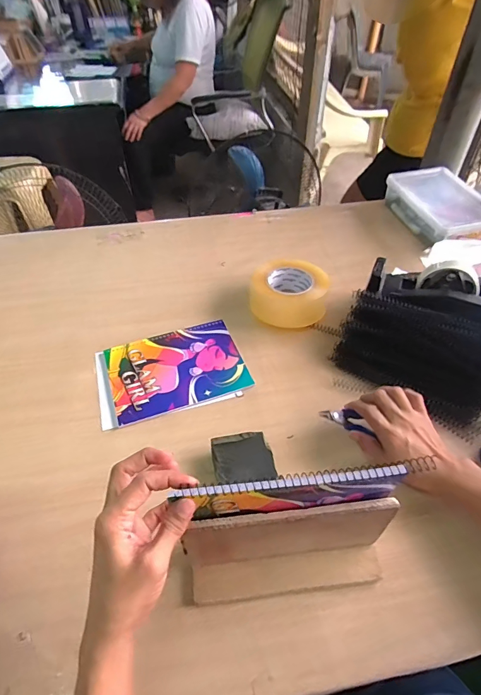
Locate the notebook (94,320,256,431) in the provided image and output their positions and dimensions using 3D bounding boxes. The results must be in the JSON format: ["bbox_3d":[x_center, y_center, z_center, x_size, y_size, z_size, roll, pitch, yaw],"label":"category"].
[{"bbox_3d":[-0.103,0.033,0.590,0.210,0.008,0.150,-13,49,-13],"label":"notebook"}]

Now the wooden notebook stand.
[{"bbox_3d":[0.049,0.193,0.372,0.194,0.110,0.046,-4,47,-6],"label":"wooden notebook stand"}]

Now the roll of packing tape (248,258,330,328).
[{"bbox_3d":[0.080,-0.090,0.663,0.128,0.060,0.126,13,48,10],"label":"roll of packing tape"}]

